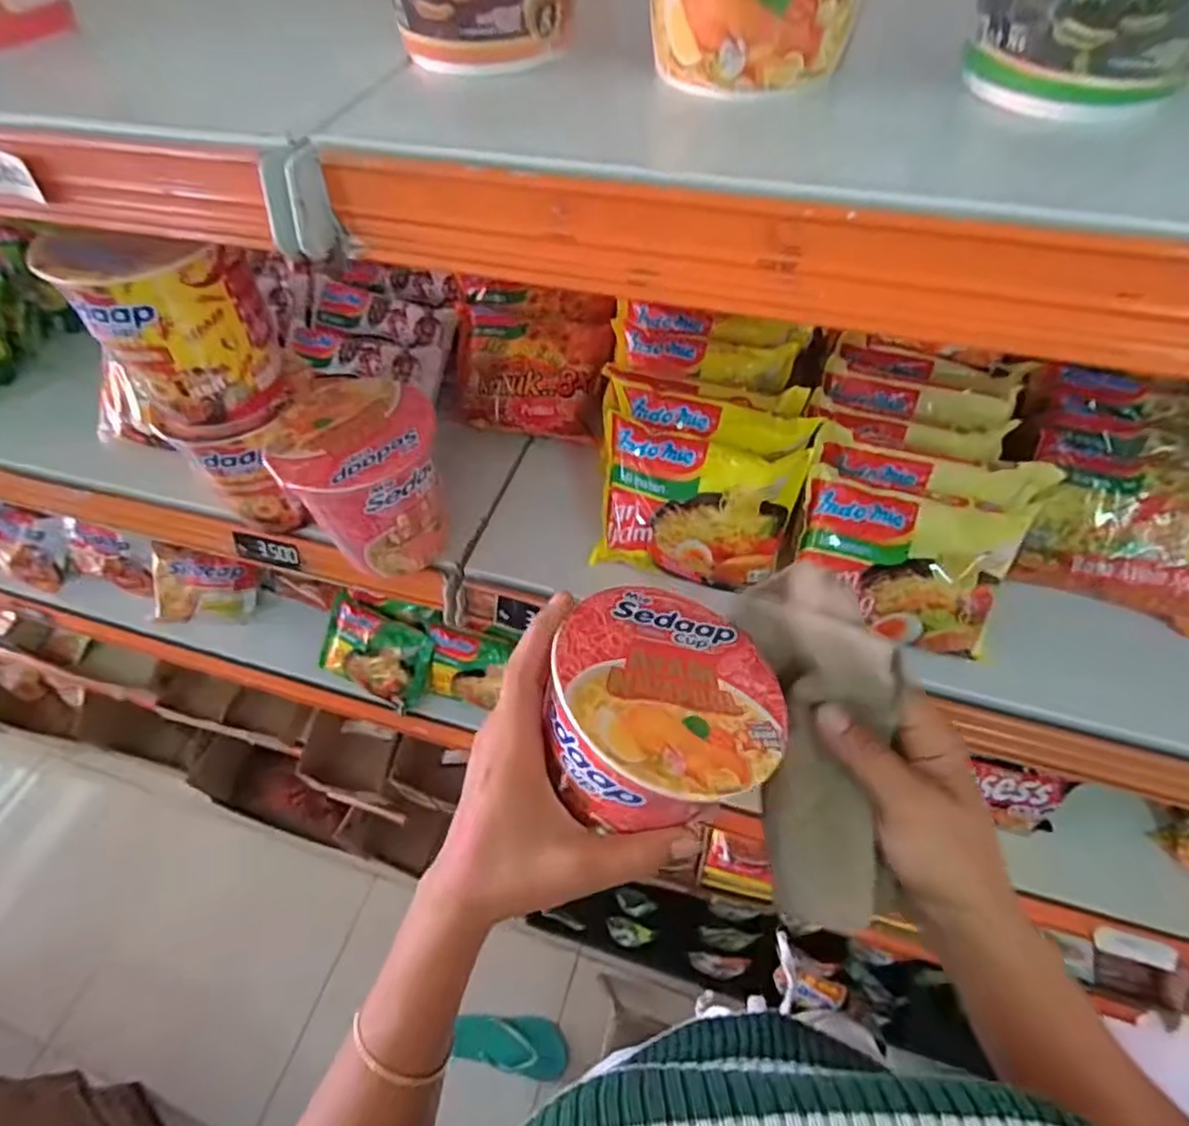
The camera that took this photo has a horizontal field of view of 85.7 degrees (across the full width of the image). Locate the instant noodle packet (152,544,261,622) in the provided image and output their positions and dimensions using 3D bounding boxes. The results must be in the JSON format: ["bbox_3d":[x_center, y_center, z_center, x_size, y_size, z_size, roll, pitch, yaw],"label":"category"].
[{"bbox_3d":[-0.551,0.036,0.900,0.158,0.022,0.106,9,100,4],"label":"instant noodle packet"}]

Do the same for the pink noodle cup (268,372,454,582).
[{"bbox_3d":[-0.157,-0.058,0.460,0.101,0.102,0.100,-1,54,2],"label":"pink noodle cup"}]

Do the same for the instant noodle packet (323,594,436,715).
[{"bbox_3d":[-0.277,0.113,0.805,0.155,0.019,0.104,24,100,12],"label":"instant noodle packet"}]

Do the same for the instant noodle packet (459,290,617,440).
[{"bbox_3d":[-0.056,-0.171,0.549,0.135,0.018,0.118,5,90,12],"label":"instant noodle packet"}]

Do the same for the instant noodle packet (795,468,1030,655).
[{"bbox_3d":[0.199,0.001,0.418,0.129,0.022,0.099,14,96,10],"label":"instant noodle packet"}]

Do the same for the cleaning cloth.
[{"bbox_3d":[0.104,0.083,0.284,0.054,0.054,0.151,-2,87,1],"label":"cleaning cloth"}]

